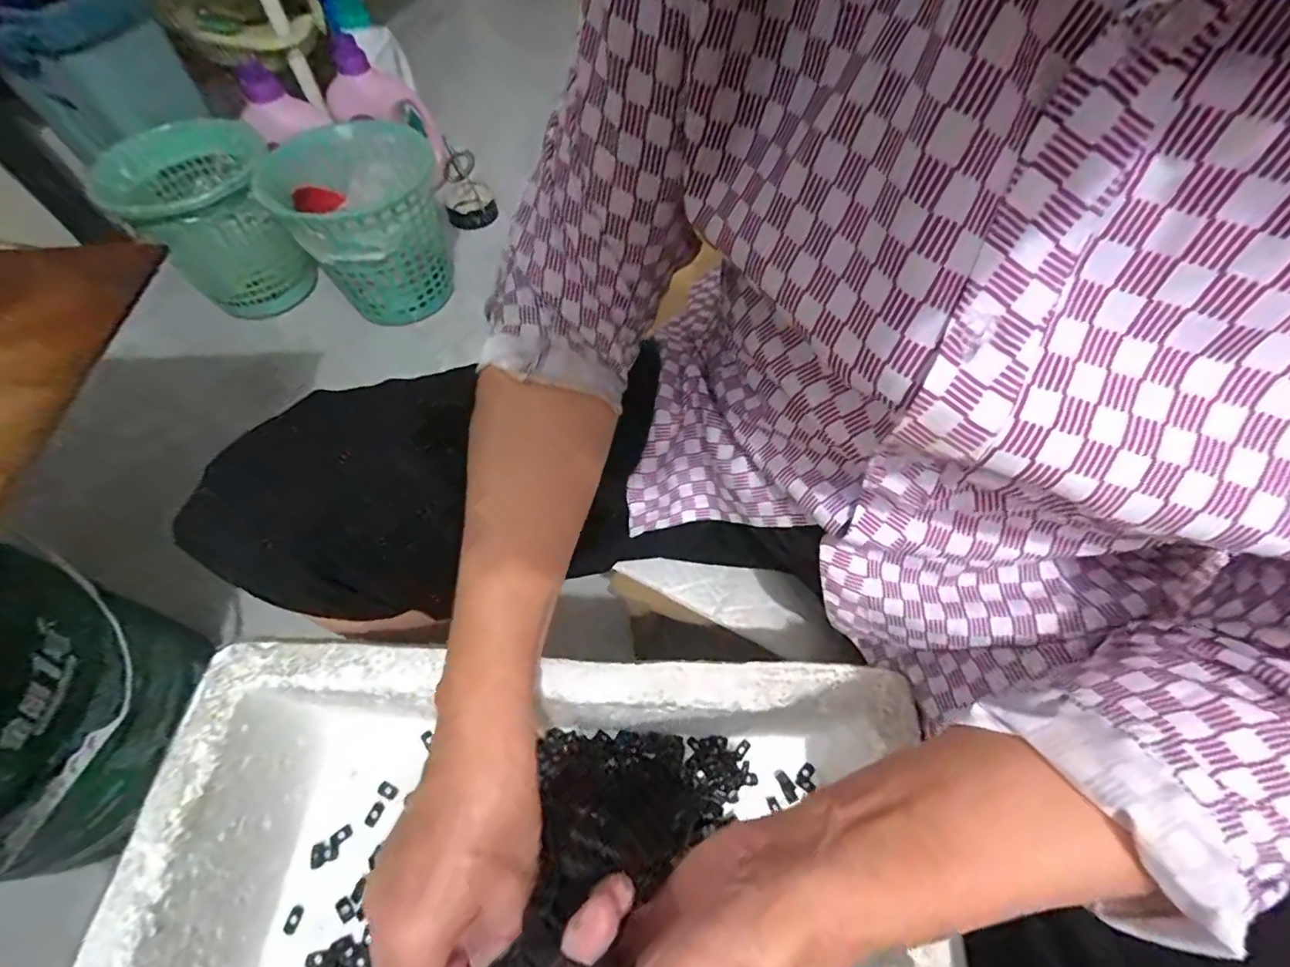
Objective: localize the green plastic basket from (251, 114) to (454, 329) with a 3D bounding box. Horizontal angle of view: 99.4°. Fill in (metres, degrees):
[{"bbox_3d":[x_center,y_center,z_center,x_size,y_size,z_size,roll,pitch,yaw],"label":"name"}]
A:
[{"bbox_3d":[-0.461,-0.419,0.930,0.230,0.223,0.265,-32,63,-17],"label":"green plastic basket"}]

